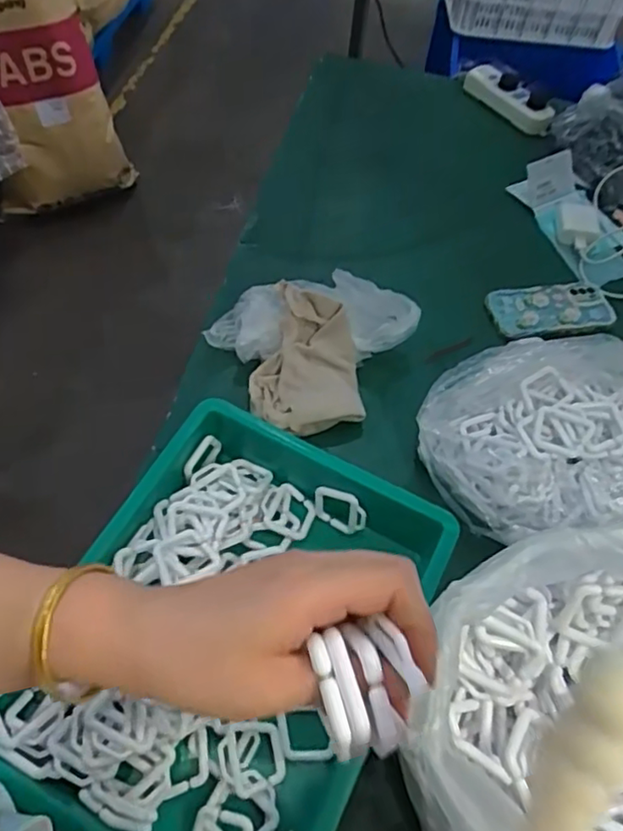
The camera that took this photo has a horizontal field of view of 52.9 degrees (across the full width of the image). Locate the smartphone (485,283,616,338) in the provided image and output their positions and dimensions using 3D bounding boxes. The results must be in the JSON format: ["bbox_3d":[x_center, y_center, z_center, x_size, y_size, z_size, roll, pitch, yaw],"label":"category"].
[{"bbox_3d":[0.309,-0.136,0.804,0.160,0.009,0.079,-8,57,-10],"label":"smartphone"}]

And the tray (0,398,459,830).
[{"bbox_3d":[-0.062,0.180,0.518,0.274,0.075,0.345,25,58,11],"label":"tray"}]

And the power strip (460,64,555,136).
[{"bbox_3d":[0.334,-0.539,1.060,0.040,0.047,0.177,-30,64,-23],"label":"power strip"}]

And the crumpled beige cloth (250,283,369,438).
[{"bbox_3d":[-0.002,-0.059,0.686,0.118,0.051,0.168,5,56,-2],"label":"crumpled beige cloth"}]

